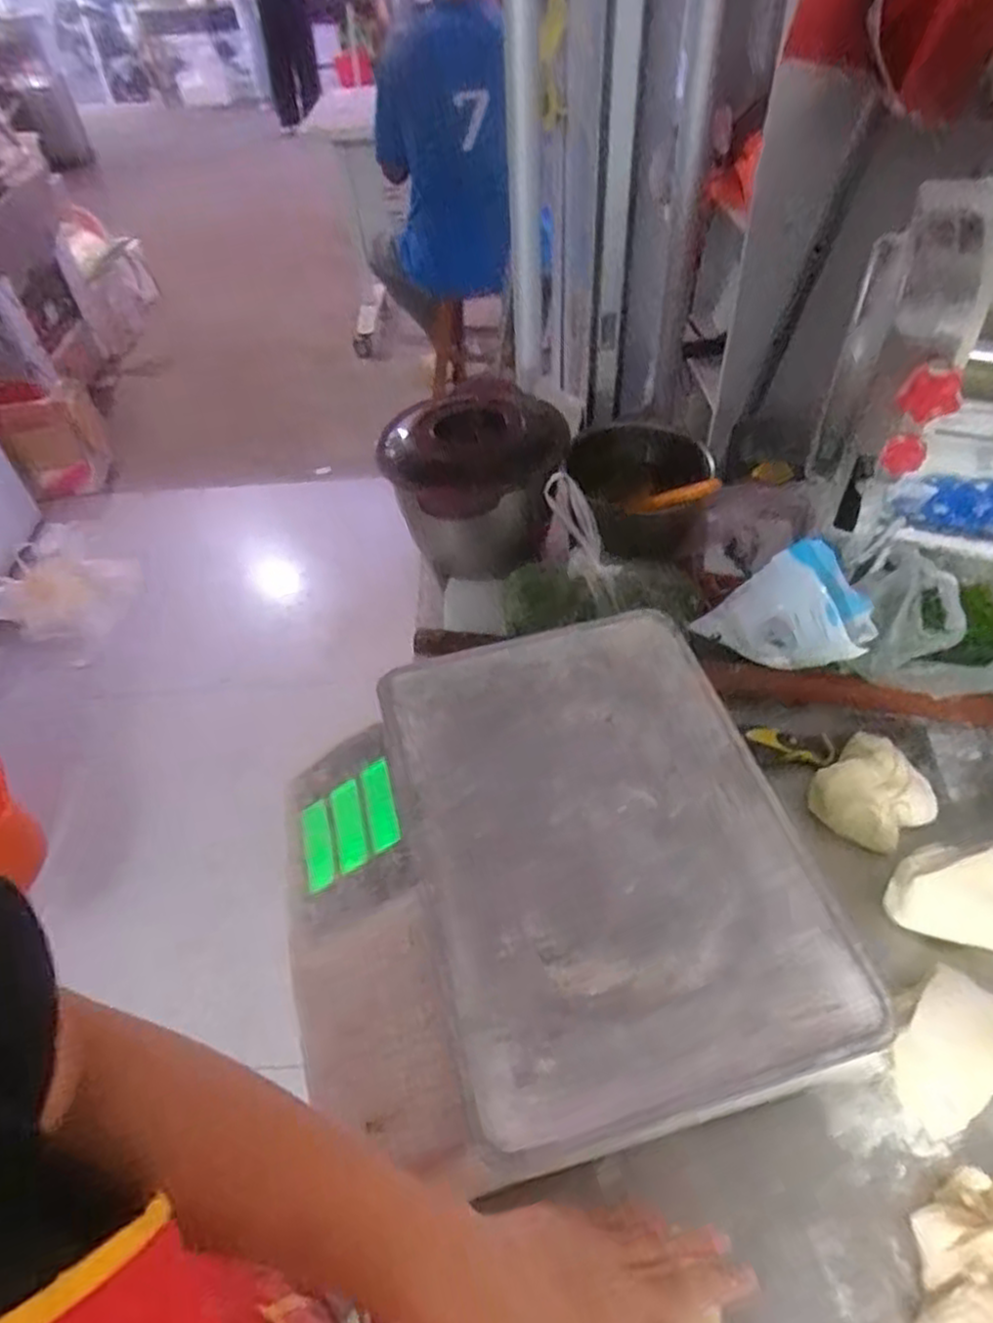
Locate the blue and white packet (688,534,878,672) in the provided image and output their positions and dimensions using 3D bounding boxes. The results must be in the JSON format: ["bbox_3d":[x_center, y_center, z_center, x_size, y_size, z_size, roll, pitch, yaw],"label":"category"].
[{"bbox_3d":[0.250,-0.045,0.635,0.136,0.097,0.061,29,58,24],"label":"blue and white packet"}]

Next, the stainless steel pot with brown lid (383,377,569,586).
[{"bbox_3d":[-0.022,-0.181,0.782,0.161,0.153,0.172,-2,51,2],"label":"stainless steel pot with brown lid"}]

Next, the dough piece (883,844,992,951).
[{"bbox_3d":[0.340,0.170,0.535,0.101,0.045,0.058,12,53,13],"label":"dough piece"}]

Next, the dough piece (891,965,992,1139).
[{"bbox_3d":[0.293,0.249,0.478,0.060,0.032,0.094,30,59,25],"label":"dough piece"}]

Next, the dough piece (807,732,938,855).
[{"bbox_3d":[0.295,0.105,0.589,0.076,0.049,0.078,-2,51,2],"label":"dough piece"}]

